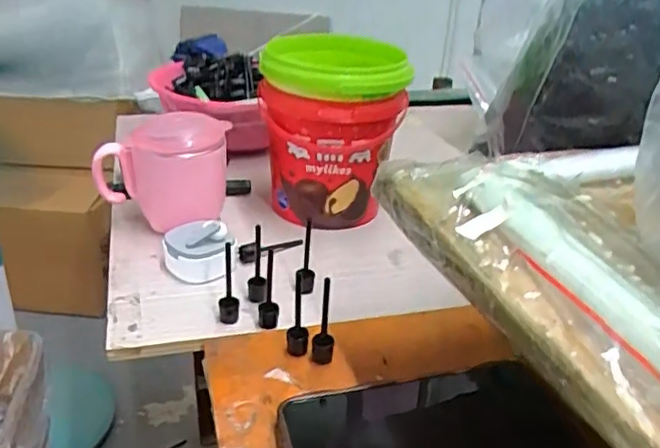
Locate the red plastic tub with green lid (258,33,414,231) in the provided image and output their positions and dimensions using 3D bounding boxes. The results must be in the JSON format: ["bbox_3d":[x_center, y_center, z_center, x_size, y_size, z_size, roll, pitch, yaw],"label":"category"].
[{"bbox_3d":[0.000,-0.098,0.601,0.127,0.169,0.143,3,28,-3],"label":"red plastic tub with green lid"}]

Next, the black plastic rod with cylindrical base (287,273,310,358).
[{"bbox_3d":[-0.020,0.061,0.413,0.014,0.060,0.012,3,28,-3],"label":"black plastic rod with cylindrical base"}]

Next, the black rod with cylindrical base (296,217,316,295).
[{"bbox_3d":[-0.017,0.028,0.483,0.013,0.061,0.020,5,28,1],"label":"black rod with cylindrical base"}]

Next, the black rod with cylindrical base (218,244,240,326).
[{"bbox_3d":[-0.072,0.042,0.448,0.015,0.063,0.018,0,28,-7],"label":"black rod with cylindrical base"}]

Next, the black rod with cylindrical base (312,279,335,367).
[{"bbox_3d":[-0.003,0.064,0.407,0.014,0.061,0.012,5,28,1],"label":"black rod with cylindrical base"}]

